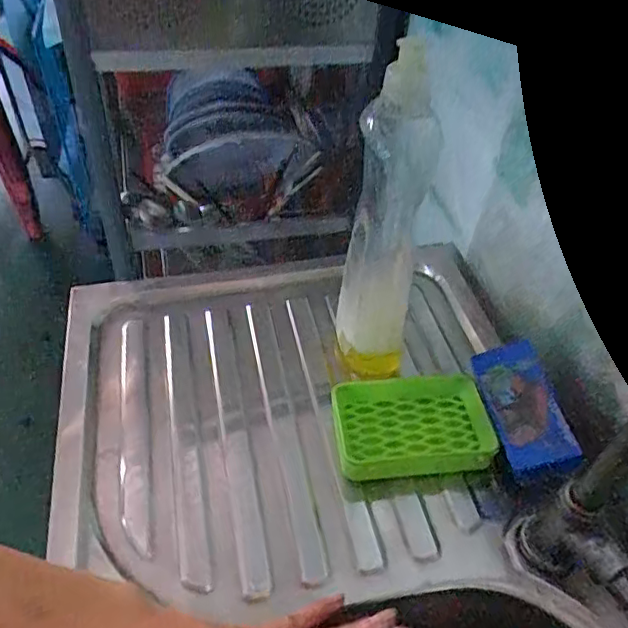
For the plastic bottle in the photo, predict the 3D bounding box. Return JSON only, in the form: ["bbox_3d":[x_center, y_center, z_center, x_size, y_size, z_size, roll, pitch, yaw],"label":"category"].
[{"bbox_3d":[0.053,-0.056,0.448,0.056,0.270,0.058,9,45,6],"label":"plastic bottle"}]

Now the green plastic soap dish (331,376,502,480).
[{"bbox_3d":[0.079,0.092,0.480,0.120,0.030,0.082,-4,45,-6],"label":"green plastic soap dish"}]

